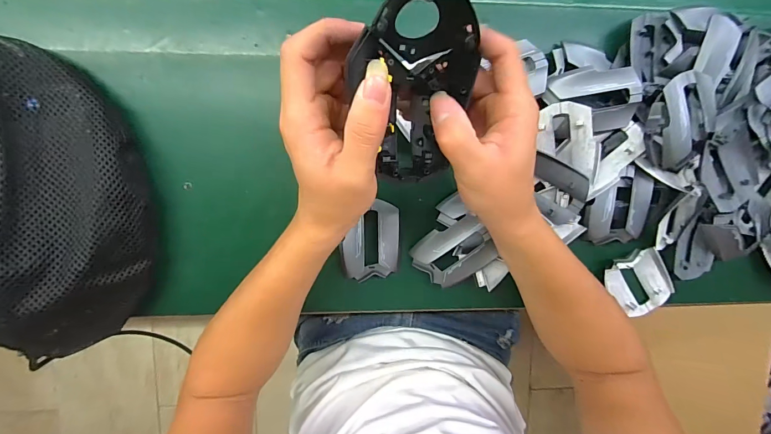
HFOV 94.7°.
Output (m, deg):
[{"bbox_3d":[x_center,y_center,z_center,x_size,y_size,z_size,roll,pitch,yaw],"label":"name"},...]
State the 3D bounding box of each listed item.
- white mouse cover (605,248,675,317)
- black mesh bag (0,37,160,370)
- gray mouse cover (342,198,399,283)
[{"bbox_3d":[0.274,0.072,0.383,0.058,0.014,0.074,-35,100,1],"label":"white mouse cover"},{"bbox_3d":[-0.279,-0.014,0.289,0.139,0.076,0.274,-14,99,-3],"label":"black mesh bag"},{"bbox_3d":[-0.014,0.024,0.351,0.055,0.014,0.078,-1,98,-5],"label":"gray mouse cover"}]

